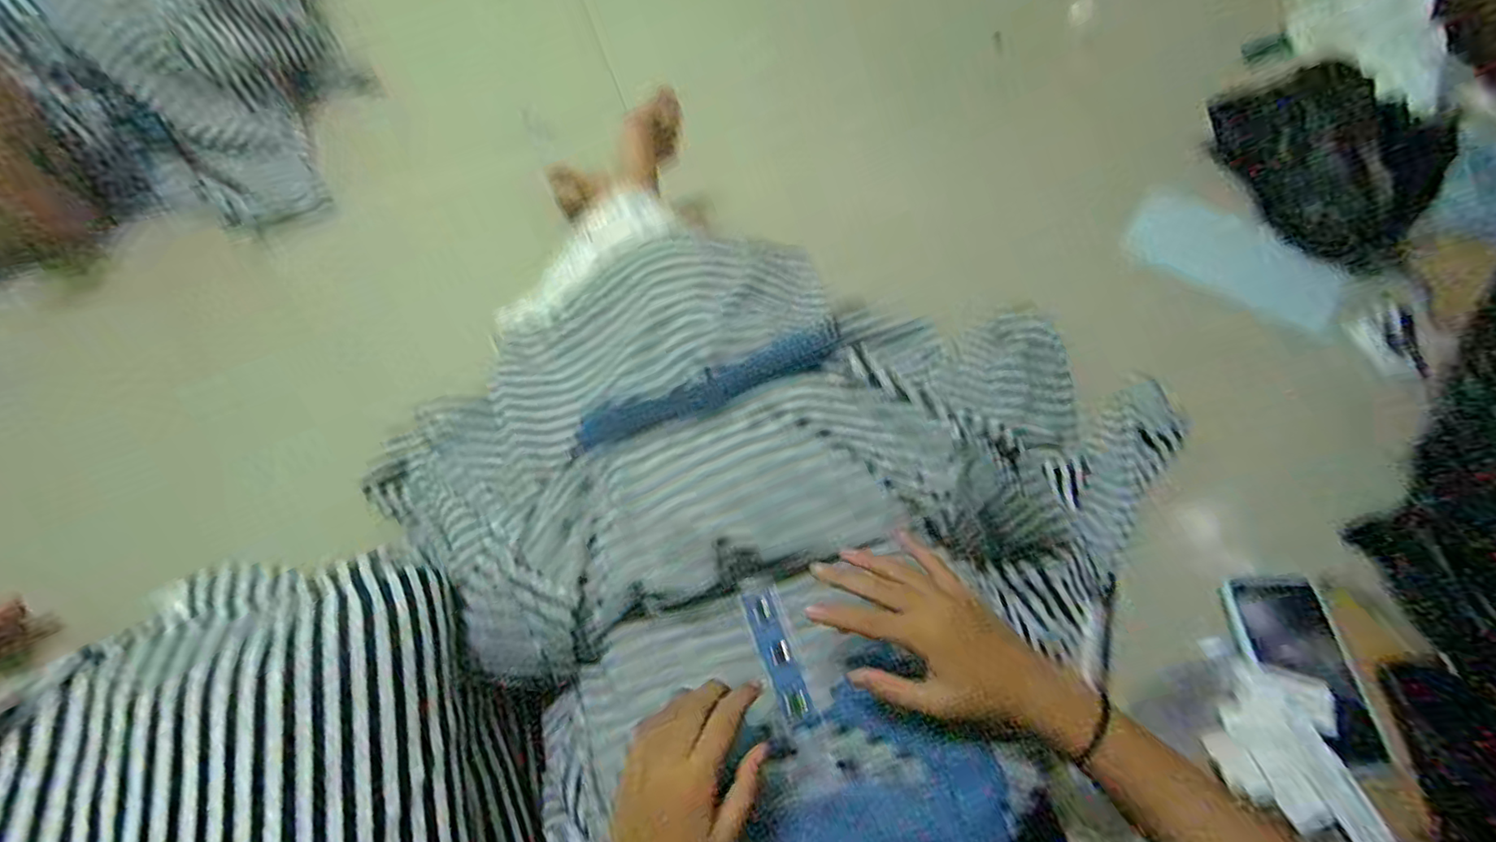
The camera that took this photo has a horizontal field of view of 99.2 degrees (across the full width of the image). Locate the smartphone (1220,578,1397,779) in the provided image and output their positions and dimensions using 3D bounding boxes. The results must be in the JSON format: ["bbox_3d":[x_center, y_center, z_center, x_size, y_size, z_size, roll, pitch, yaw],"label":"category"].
[{"bbox_3d":[0.465,0.208,0.537,0.075,0.016,0.150,-10,67,15],"label":"smartphone"}]

